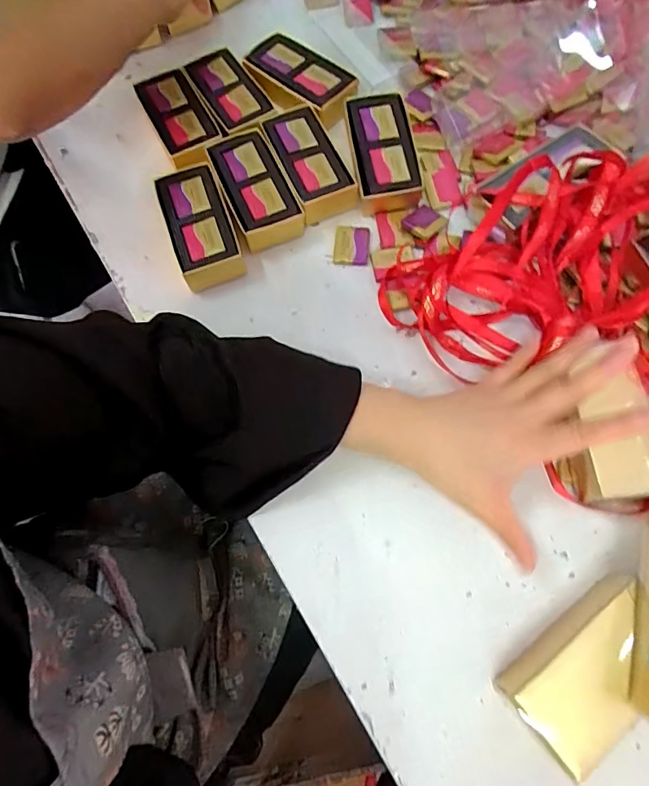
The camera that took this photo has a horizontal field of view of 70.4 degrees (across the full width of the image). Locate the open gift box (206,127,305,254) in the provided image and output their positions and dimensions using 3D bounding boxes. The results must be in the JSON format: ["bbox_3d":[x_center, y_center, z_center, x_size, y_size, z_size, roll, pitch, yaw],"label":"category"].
[{"bbox_3d":[-0.063,-0.190,0.426,0.060,0.032,0.109,-22,71,-5],"label":"open gift box"}]

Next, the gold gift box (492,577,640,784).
[{"bbox_3d":[0.173,0.180,0.300,0.107,0.033,0.062,-38,74,-10],"label":"gold gift box"}]

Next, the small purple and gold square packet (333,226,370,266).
[{"bbox_3d":[0.025,-0.138,0.429,0.032,0.006,0.040,4,71,4],"label":"small purple and gold square packet"}]

